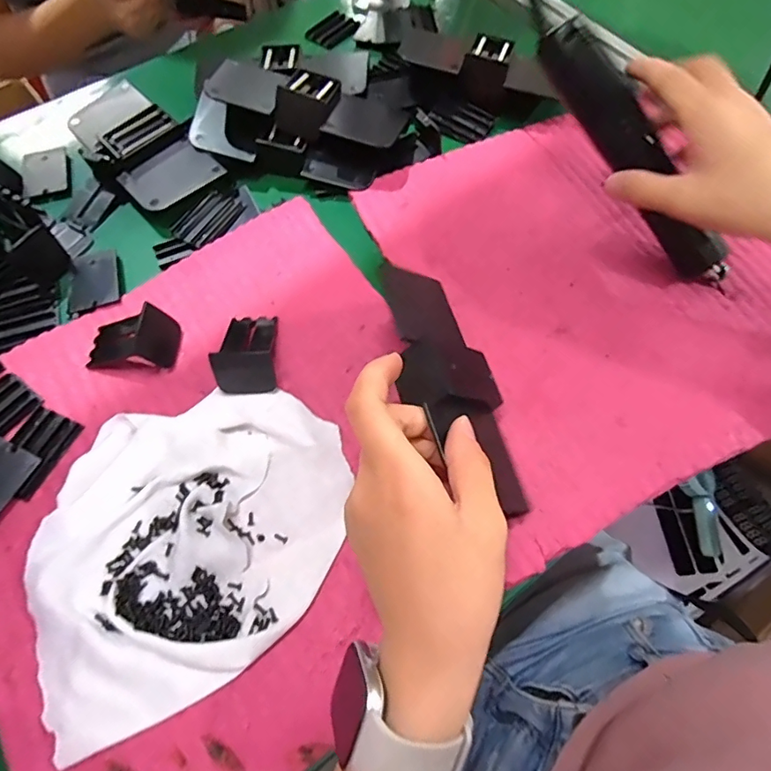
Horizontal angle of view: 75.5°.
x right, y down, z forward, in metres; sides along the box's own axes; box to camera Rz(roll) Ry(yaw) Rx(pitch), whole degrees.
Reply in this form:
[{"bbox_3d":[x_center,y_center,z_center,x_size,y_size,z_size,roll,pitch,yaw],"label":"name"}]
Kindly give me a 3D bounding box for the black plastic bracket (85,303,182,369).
[{"bbox_3d":[-0.175,-0.035,0.340,0.059,0.029,0.040,2,64,1],"label":"black plastic bracket"}]

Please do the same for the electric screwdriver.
[{"bbox_3d":[0.180,-0.158,0.352,0.025,0.029,0.209,-45,103,-19],"label":"electric screwdriver"}]

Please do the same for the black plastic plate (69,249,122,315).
[{"bbox_3d":[-0.222,-0.080,0.380,0.036,0.005,0.056,-16,65,-8],"label":"black plastic plate"}]

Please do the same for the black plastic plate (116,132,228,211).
[{"bbox_3d":[-0.178,-0.175,0.415,0.070,0.004,0.060,-42,72,-13],"label":"black plastic plate"}]

